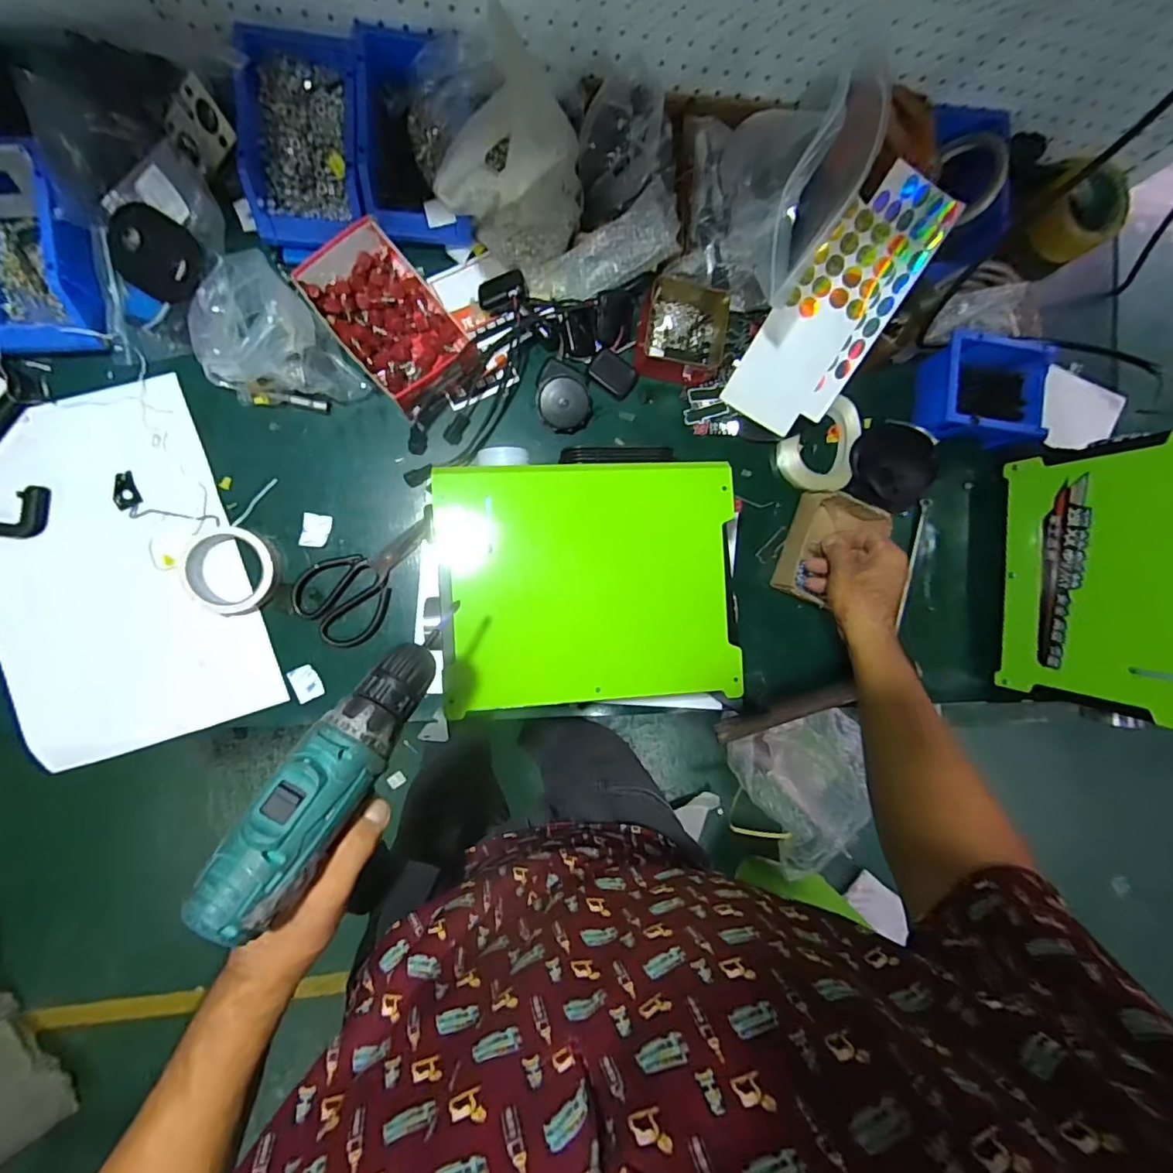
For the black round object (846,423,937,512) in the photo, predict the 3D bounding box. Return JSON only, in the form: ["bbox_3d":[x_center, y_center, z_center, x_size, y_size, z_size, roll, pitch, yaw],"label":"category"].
[{"bbox_3d":[0.402,-0.154,0.681,0.117,0.034,0.107,4,91,-8],"label":"black round object"}]

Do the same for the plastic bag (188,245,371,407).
[{"bbox_3d":[-0.345,-0.254,0.554,0.127,0.096,0.174,-42,96,-5],"label":"plastic bag"}]

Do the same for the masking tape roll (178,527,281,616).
[{"bbox_3d":[-0.404,-0.019,0.593,0.091,0.027,0.100,0,92,-8],"label":"masking tape roll"}]

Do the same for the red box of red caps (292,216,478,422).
[{"bbox_3d":[-0.222,-0.300,0.590,0.122,0.052,0.189,-43,96,-5],"label":"red box of red caps"}]

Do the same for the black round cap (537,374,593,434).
[{"bbox_3d":[-0.026,-0.223,0.642,0.065,0.028,0.064,0,92,-8],"label":"black round cap"}]

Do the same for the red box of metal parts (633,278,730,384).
[{"bbox_3d":[0.116,-0.323,0.647,0.101,0.042,0.122,7,91,-8],"label":"red box of metal parts"}]

